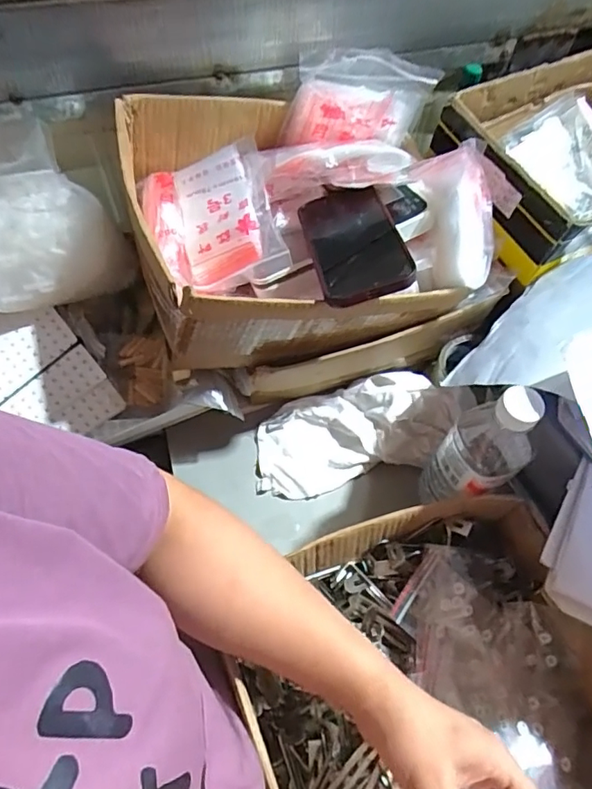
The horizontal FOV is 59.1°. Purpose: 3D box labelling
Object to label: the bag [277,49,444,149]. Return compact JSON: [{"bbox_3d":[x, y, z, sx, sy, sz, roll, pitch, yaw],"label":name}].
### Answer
[{"bbox_3d":[0.071,-0.323,0.565,0.165,0.093,0.059,-5,61,-4],"label":"bag"}]

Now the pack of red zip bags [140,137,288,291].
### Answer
[{"bbox_3d":[-0.090,-0.186,0.537,0.129,0.048,0.176,-12,62,-8],"label":"pack of red zip bags"}]

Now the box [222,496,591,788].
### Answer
[{"bbox_3d":[0.118,0.250,0.434,0.288,0.116,0.277,-15,62,-9],"label":"box"}]

